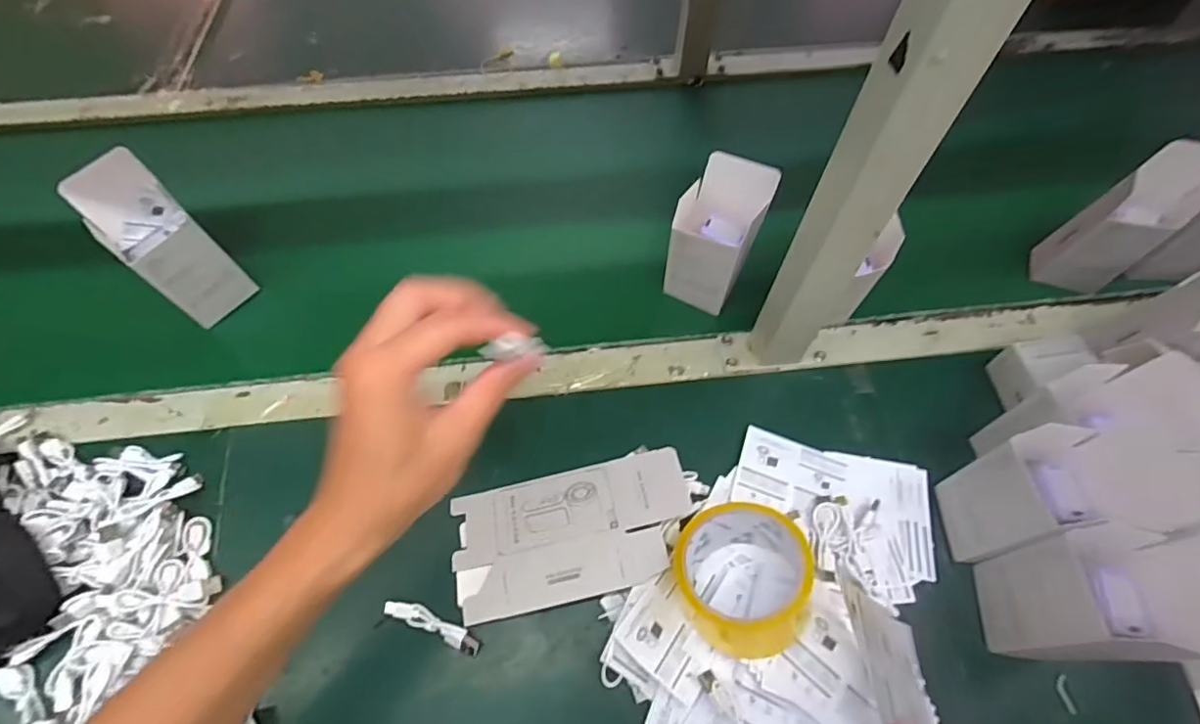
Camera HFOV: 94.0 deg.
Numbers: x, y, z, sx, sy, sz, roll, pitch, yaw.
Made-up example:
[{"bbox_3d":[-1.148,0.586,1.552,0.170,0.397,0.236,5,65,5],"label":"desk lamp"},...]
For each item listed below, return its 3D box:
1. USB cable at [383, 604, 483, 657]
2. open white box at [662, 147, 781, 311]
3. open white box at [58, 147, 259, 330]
[{"bbox_3d":[-0.124,0.198,0.422,0.077,0.014,0.016,21,63,10],"label":"USB cable"},{"bbox_3d":[0.103,-0.112,0.513,0.072,0.150,0.047,21,63,10],"label":"open white box"},{"bbox_3d":[-0.389,-0.103,0.507,0.042,0.162,0.066,20,58,37],"label":"open white box"}]

